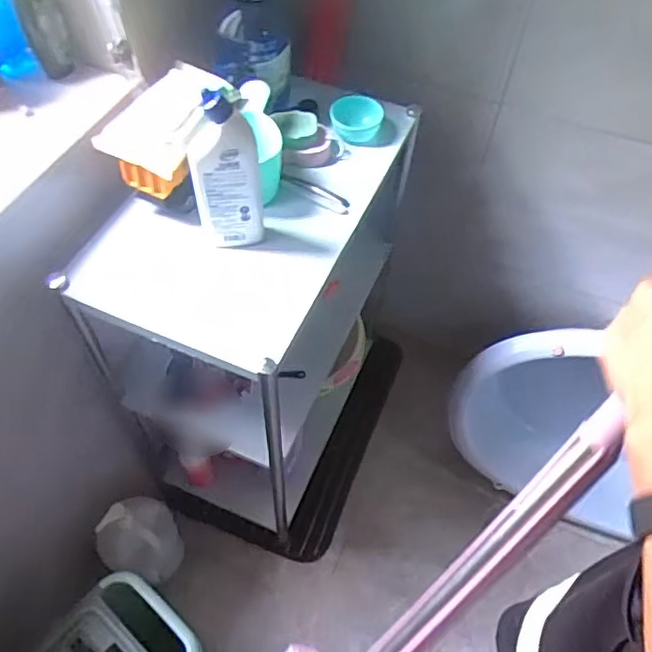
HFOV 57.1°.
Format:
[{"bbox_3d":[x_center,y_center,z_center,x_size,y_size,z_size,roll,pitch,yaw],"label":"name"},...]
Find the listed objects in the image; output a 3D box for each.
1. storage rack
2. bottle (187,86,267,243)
[{"bbox_3d":[-0.092,0.019,1.289,0.408,0.863,0.665,20,58,15],"label":"storage rack"},{"bbox_3d":[-0.137,-0.205,0.802,0.087,0.242,0.060,-12,56,-10],"label":"bottle"}]

